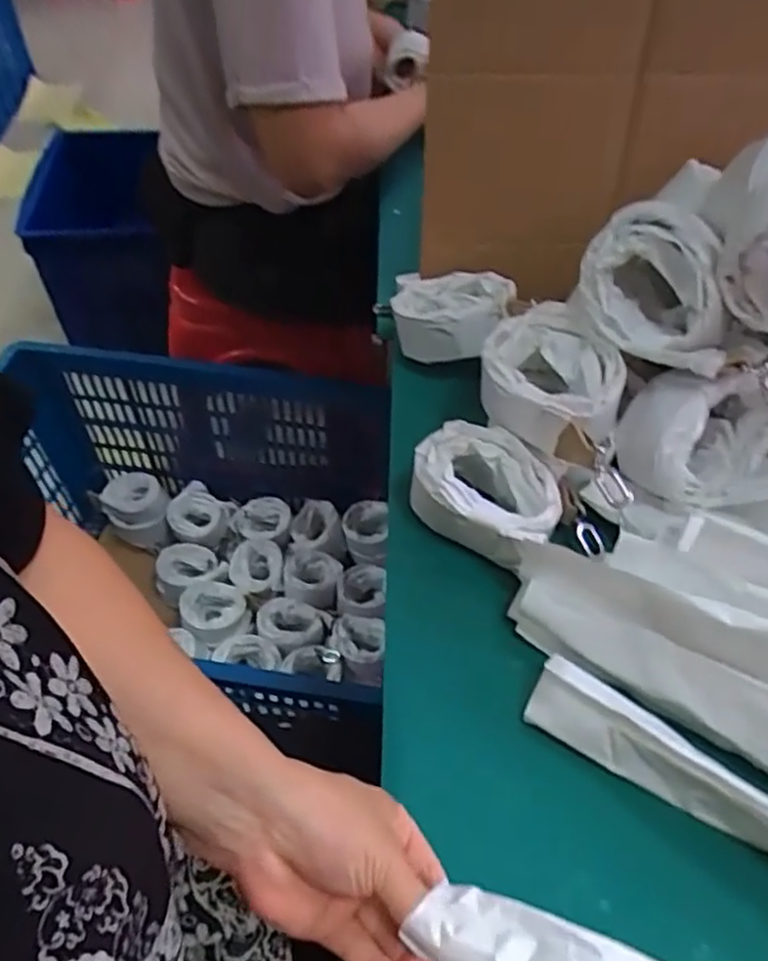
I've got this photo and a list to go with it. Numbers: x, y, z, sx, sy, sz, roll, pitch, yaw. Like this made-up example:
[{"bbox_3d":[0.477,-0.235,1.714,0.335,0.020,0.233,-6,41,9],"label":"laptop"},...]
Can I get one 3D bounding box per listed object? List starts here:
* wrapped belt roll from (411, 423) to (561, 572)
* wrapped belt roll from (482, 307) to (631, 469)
[{"bbox_3d":[0.074,0.007,0.492,0.101,0.046,0.075,27,55,18],"label":"wrapped belt roll"},{"bbox_3d":[0.122,-0.068,0.507,0.108,0.056,0.091,36,58,24],"label":"wrapped belt roll"}]

